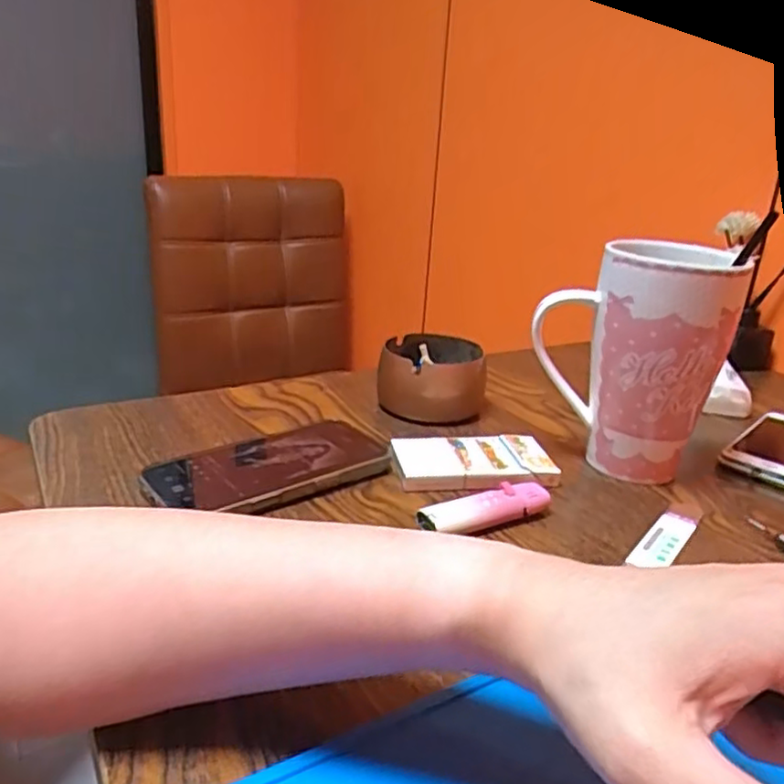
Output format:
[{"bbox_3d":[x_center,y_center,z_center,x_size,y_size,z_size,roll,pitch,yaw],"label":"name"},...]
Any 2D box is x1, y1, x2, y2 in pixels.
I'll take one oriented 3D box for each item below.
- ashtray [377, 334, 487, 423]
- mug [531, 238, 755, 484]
[{"bbox_3d":[0.032,-0.015,0.564,0.087,0.049,0.084,3,21,-2],"label":"ashtray"},{"bbox_3d":[0.164,-0.023,0.464,0.119,0.155,0.086,16,24,27],"label":"mug"}]

